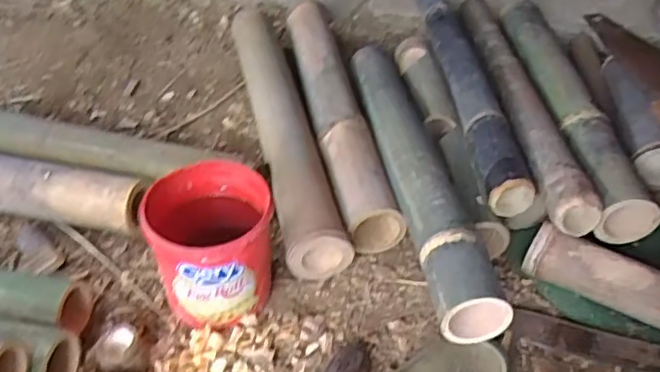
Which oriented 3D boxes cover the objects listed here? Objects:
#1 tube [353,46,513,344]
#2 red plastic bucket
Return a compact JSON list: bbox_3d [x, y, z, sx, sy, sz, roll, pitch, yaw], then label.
[{"bbox_3d":[0.115,-0.054,0.860,0.080,0.063,0.610,-5,41,-6],"label":"tube"},{"bbox_3d":[-0.141,0.077,0.727,0.138,0.155,0.137,-7,41,-9],"label":"red plastic bucket"}]

